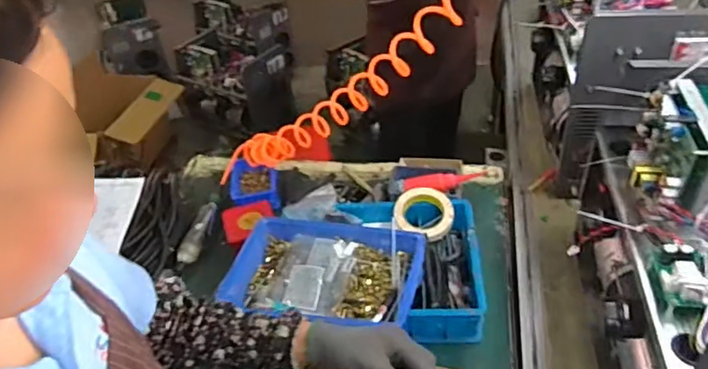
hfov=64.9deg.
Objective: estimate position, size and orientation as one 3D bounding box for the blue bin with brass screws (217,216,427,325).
[{"bbox_3d":[-0.043,0.142,0.922,0.305,0.053,0.203,5,41,15],"label":"blue bin with brass screws"}]

